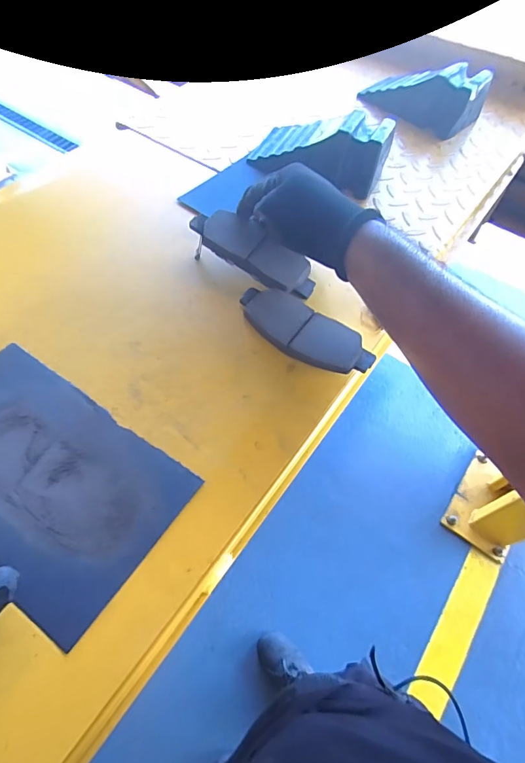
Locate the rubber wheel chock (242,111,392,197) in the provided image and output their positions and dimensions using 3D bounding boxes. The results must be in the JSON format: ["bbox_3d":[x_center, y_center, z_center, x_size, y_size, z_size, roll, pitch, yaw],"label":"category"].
[{"bbox_3d":[0.073,-0.303,0.553,0.178,0.074,0.096,21,58,24],"label":"rubber wheel chock"}]

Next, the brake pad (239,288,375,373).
[{"bbox_3d":[0.042,-0.053,0.409,0.141,0.016,0.071,30,61,15],"label":"brake pad"}]

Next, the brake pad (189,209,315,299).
[{"bbox_3d":[-0.010,-0.137,0.444,0.144,0.020,0.050,29,77,1],"label":"brake pad"}]

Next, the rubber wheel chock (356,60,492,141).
[{"bbox_3d":[0.246,-0.450,0.648,0.099,0.065,0.170,-38,67,-24],"label":"rubber wheel chock"}]

